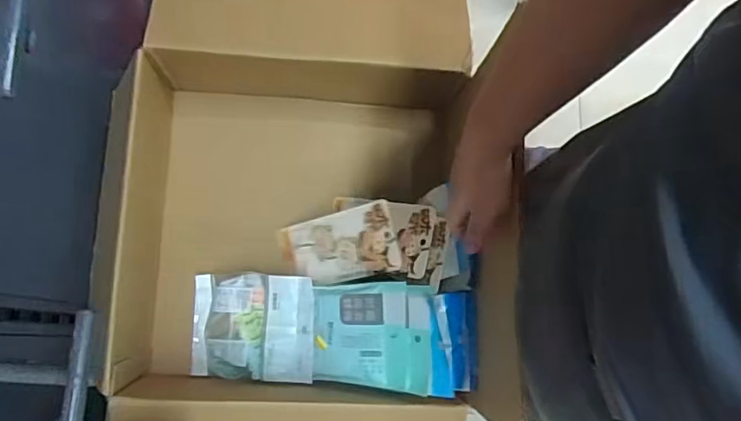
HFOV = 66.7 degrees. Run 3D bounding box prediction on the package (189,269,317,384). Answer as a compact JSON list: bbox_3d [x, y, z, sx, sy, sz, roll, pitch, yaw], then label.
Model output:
[{"bbox_3d":[-0.171,0.167,0.813,0.178,0.041,0.145,3,76,1],"label":"package"}]

